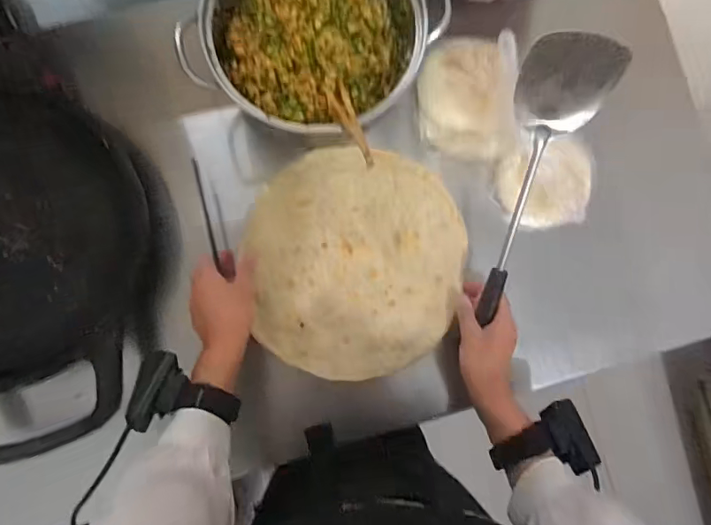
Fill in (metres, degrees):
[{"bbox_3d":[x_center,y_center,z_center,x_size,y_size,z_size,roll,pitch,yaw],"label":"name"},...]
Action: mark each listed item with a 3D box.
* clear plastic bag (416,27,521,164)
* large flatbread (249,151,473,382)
[{"bbox_3d":[0.133,-0.198,0.624,0.108,0.047,0.141,0,86,-3],"label":"clear plastic bag"},{"bbox_3d":[0.002,0.002,0.620,0.246,0.017,0.263,8,85,-2],"label":"large flatbread"}]

